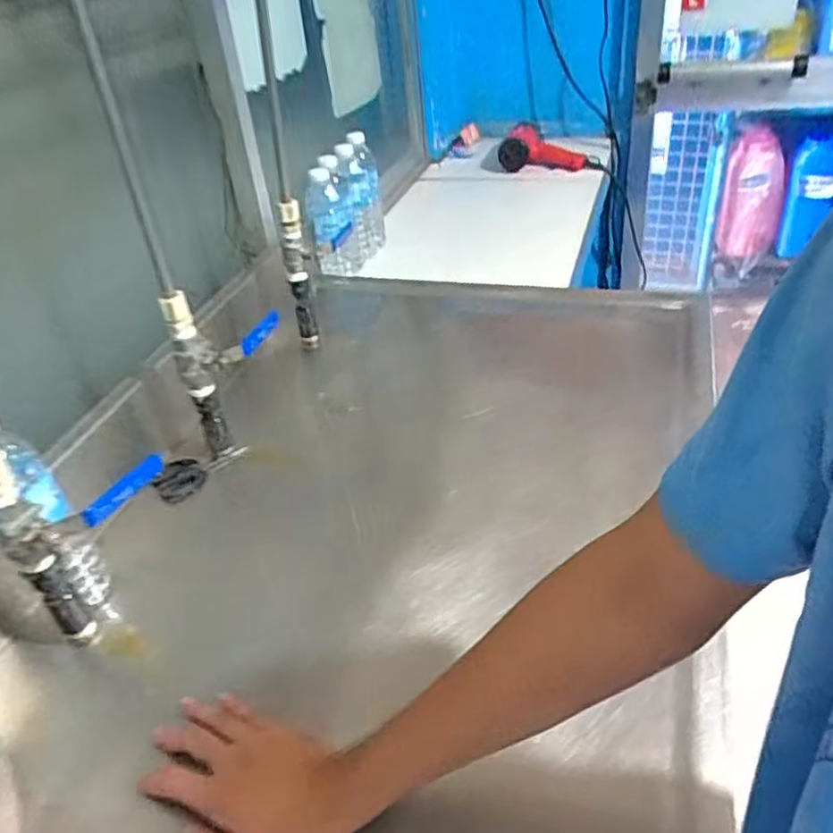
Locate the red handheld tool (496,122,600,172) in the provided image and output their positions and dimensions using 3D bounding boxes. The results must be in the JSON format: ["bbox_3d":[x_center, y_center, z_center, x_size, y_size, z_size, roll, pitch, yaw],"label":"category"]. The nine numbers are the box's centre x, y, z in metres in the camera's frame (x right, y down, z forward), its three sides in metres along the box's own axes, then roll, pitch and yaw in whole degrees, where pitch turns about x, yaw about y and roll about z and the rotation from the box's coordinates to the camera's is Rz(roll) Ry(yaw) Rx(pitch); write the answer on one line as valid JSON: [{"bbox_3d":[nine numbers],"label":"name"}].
[{"bbox_3d":[0.297,-0.600,1.582,0.218,0.070,0.136,7,36,-6],"label":"red handheld tool"}]

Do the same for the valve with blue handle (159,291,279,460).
[{"bbox_3d":[-0.195,-0.053,0.751,0.113,0.198,0.043,-21,39,-18],"label":"valve with blue handle"}]

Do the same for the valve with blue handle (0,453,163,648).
[{"bbox_3d":[-0.261,0.096,0.573,0.129,0.214,0.043,-27,41,-25],"label":"valve with blue handle"}]

